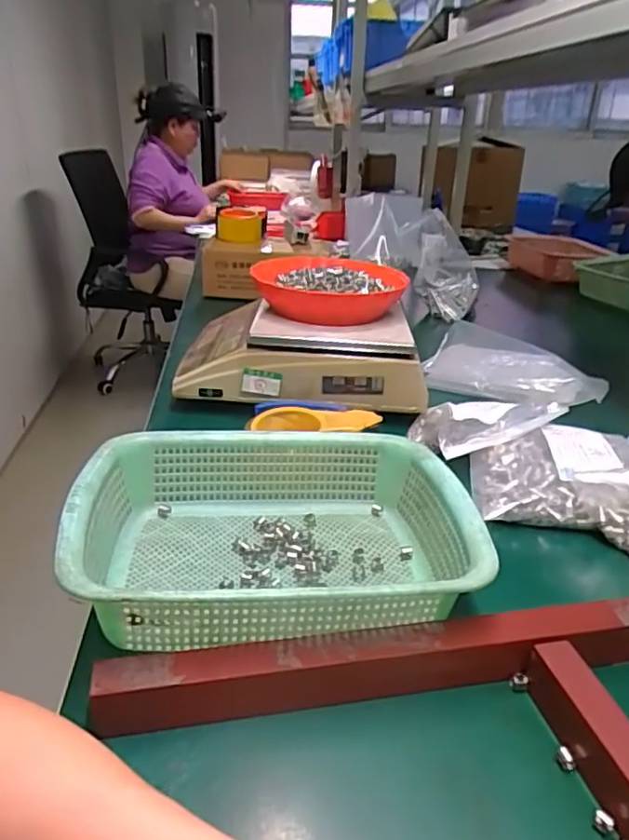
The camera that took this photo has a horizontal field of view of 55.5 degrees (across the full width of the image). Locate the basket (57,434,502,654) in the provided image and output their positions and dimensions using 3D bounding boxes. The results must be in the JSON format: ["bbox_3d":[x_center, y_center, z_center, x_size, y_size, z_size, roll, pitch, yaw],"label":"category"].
[{"bbox_3d":[-0.030,0.090,0.474,0.295,0.094,0.222,0,26,-7],"label":"basket"}]

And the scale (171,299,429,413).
[{"bbox_3d":[-0.011,-0.109,0.877,0.332,0.099,0.295,4,26,5],"label":"scale"}]

